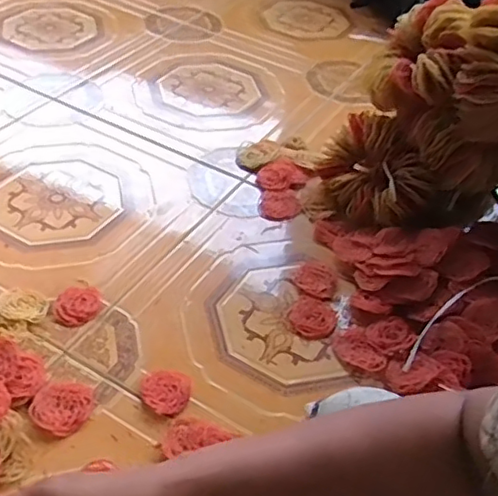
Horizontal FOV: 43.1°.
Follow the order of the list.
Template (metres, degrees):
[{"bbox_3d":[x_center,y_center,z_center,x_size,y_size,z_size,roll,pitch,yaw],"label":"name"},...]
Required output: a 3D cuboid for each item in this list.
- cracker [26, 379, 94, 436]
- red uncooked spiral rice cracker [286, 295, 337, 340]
[{"bbox_3d":[-0.198,0.166,0.675,0.058,0.010,0.063,3,44,-3],"label":"cracker"},{"bbox_3d":[0.079,0.086,0.788,0.059,0.007,0.061,27,47,20],"label":"red uncooked spiral rice cracker"}]

